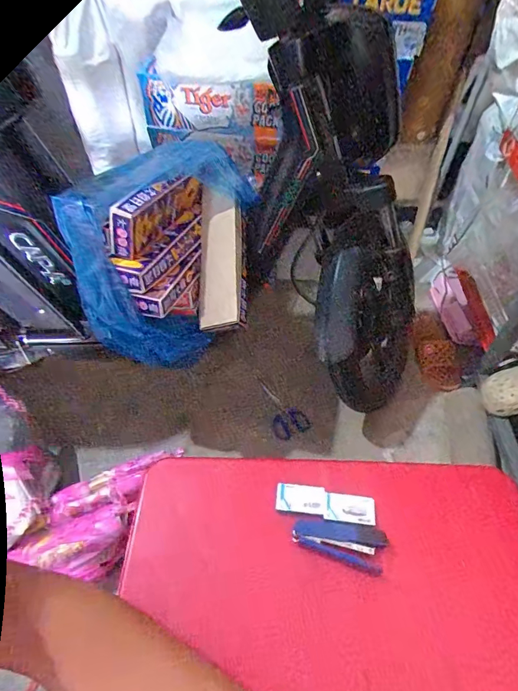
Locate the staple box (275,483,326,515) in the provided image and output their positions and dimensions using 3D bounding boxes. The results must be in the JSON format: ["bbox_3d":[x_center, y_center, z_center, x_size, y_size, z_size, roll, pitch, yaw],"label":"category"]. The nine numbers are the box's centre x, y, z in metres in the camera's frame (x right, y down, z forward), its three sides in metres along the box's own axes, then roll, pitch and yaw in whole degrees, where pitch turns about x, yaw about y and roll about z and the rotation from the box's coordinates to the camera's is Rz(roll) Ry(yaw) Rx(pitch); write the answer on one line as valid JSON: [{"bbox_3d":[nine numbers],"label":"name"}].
[{"bbox_3d":[0.046,0.171,0.461,0.054,0.008,0.031,4,52,2],"label":"staple box"}]

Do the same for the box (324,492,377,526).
[{"bbox_3d":[0.099,0.178,0.450,0.055,0.008,0.027,6,52,3],"label":"box"}]

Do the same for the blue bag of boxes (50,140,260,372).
[{"bbox_3d":[-0.182,-0.159,0.823,0.229,0.362,0.294,17,53,12],"label":"blue bag of boxes"}]

